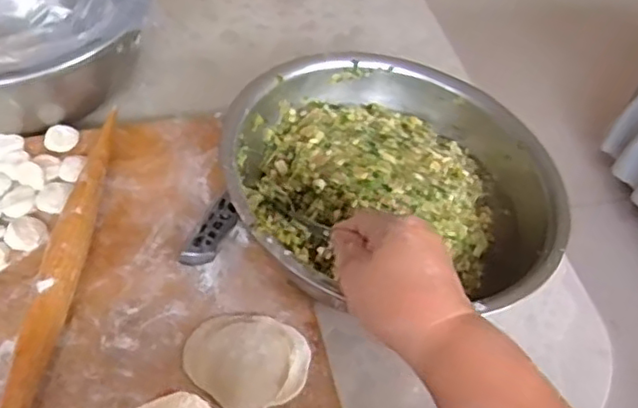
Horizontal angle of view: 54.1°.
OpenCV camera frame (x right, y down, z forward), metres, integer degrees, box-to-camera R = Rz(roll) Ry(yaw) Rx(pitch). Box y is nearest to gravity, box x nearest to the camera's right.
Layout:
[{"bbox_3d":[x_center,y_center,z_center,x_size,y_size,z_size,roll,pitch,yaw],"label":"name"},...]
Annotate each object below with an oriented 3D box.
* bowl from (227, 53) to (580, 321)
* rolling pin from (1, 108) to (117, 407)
[{"bbox_3d":[0.061,-0.019,0.534,0.266,0.095,0.259,2,50,-2],"label":"bowl"},{"bbox_3d":[-0.203,0.054,0.495,0.026,0.032,0.338,3,50,-1],"label":"rolling pin"}]

